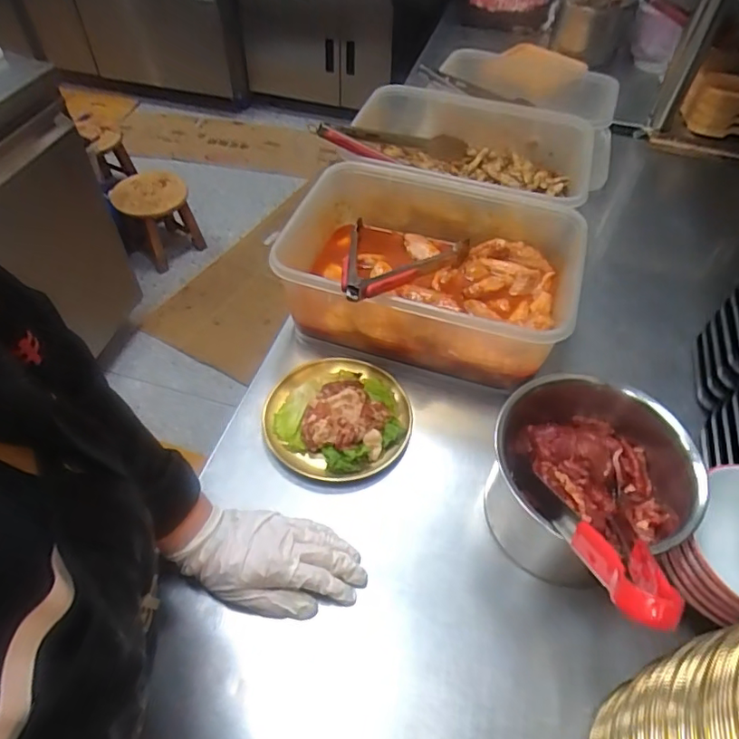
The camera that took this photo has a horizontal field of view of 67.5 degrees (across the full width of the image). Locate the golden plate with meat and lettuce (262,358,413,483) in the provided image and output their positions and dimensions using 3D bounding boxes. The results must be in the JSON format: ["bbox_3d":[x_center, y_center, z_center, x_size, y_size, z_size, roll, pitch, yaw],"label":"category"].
[{"bbox_3d":[-0.033,0.053,0.633,0.161,0.034,0.147,1,51,-1],"label":"golden plate with meat and lettuce"}]

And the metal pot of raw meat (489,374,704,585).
[{"bbox_3d":[0.218,0.109,0.529,0.192,0.134,0.182,1,51,-1],"label":"metal pot of raw meat"}]

